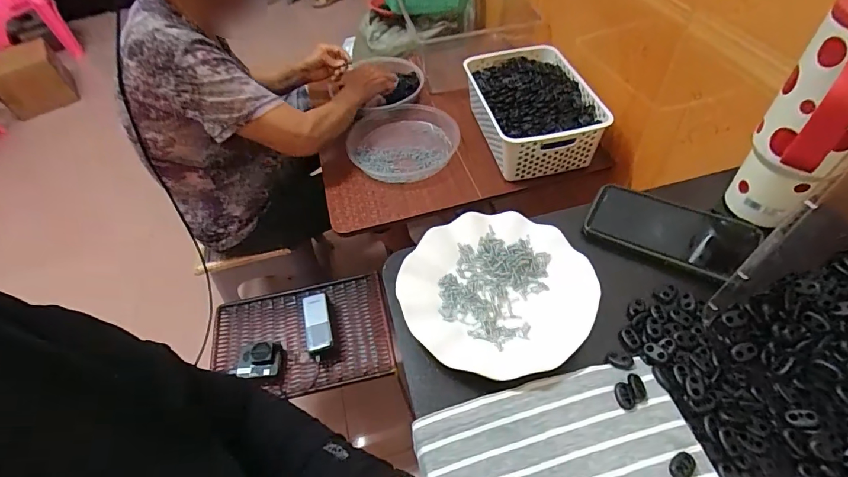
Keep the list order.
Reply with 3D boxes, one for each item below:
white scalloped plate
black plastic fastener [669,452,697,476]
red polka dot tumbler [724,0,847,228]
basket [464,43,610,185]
[{"bbox_3d":[0.071,0.050,0.427,0.181,0.020,0.177,-3,50,3],"label":"white scalloped plate"},{"bbox_3d":[0.195,0.172,0.325,0.015,0.004,0.021,33,60,28],"label":"black plastic fastener"},{"bbox_3d":[0.342,-0.093,0.384,0.073,0.212,0.102,35,61,29],"label":"red polka dot tumbler"},{"bbox_3d":[0.217,-0.266,0.897,0.209,0.110,0.319,-12,50,-5],"label":"basket"}]

